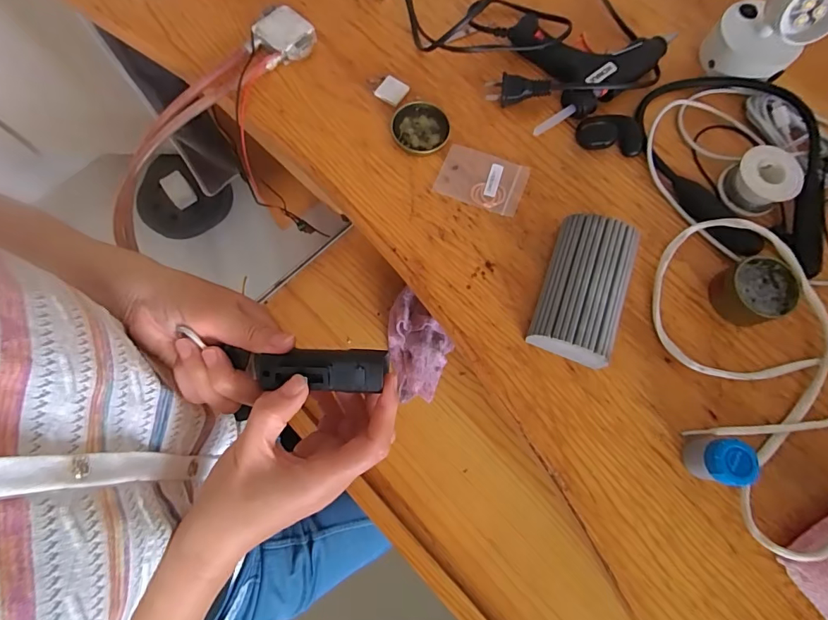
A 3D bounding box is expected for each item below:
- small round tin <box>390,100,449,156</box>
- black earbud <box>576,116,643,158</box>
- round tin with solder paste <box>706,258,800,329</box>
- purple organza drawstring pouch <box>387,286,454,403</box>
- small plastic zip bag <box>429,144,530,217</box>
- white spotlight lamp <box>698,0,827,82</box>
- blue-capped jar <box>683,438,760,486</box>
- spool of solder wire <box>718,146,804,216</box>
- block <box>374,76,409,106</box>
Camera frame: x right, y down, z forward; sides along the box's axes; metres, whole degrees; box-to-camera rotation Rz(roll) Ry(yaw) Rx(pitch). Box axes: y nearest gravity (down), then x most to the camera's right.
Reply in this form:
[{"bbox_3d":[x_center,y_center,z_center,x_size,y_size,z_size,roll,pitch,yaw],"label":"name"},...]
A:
[{"bbox_3d":[0.006,-0.162,0.385,0.050,0.005,0.052,0,74,-2],"label":"small round tin"},{"bbox_3d":[0.173,-0.156,0.384,0.055,0.014,0.035,9,74,1],"label":"black earbud"},{"bbox_3d":[0.262,-0.014,0.335,0.046,0.027,0.046,0,74,-2],"label":"round tin with solder paste"},{"bbox_3d":[0.006,0.034,0.430,0.061,0.029,0.108,2,74,-1],"label":"purple organza drawstring pouch"},{"bbox_3d":[0.058,-0.112,0.374,0.071,0.004,0.049,21,74,4],"label":"small plastic zip bag"},{"bbox_3d":[0.302,-0.245,0.363,0.071,0.094,0.074,38,76,9],"label":"white spotlight lamp"},{"bbox_3d":[0.209,0.104,0.298,0.026,0.040,0.028,4,74,-1],"label":"blue-capped jar"},{"bbox_3d":[0.291,-0.109,0.365,0.046,0.033,0.048,0,74,-2],"label":"spool of solder wire"},{"bbox_3d":[-0.020,-0.200,0.394,0.025,0.004,0.025,30,75,7],"label":"block"}]

